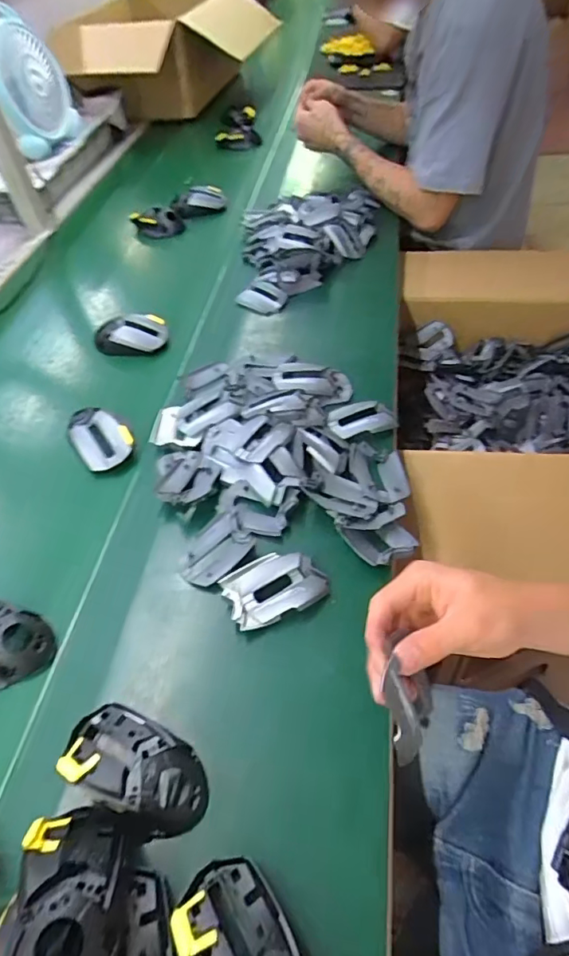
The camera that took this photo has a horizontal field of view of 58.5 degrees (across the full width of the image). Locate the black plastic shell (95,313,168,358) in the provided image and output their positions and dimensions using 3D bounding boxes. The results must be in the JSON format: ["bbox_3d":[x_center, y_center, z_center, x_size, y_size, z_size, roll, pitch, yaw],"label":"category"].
[{"bbox_3d":[-0.235,-0.216,0.765,0.116,0.033,0.057,-4,50,2],"label":"black plastic shell"}]

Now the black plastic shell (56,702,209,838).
[{"bbox_3d":[-0.116,0.223,0.396,0.118,0.029,0.062,20,55,21],"label":"black plastic shell"}]

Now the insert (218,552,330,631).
[{"bbox_3d":[-0.008,0.109,0.496,0.095,0.023,0.065,-18,51,-9],"label":"insert"}]

